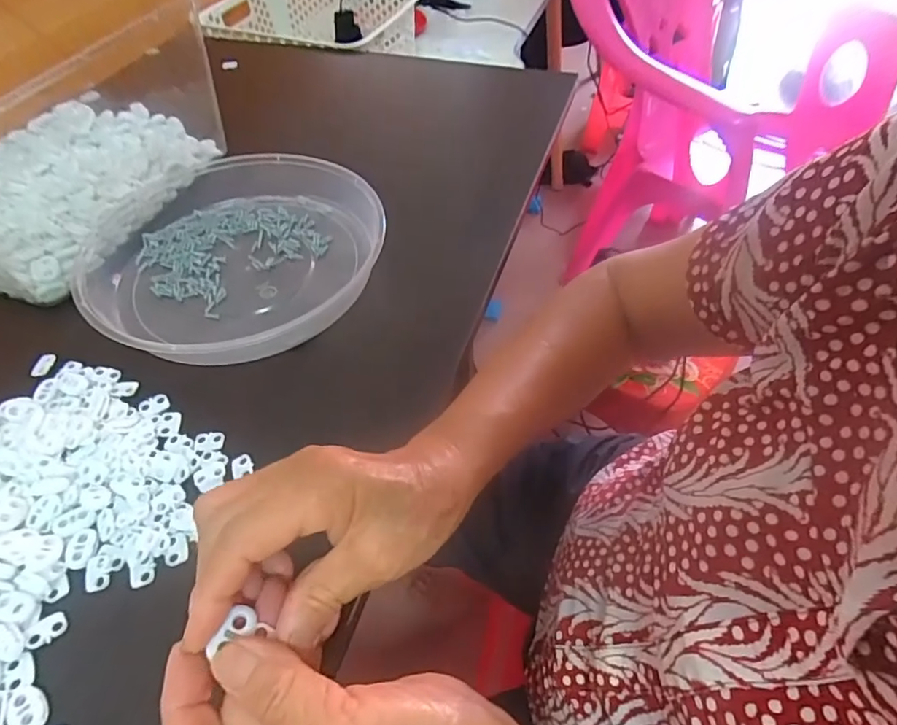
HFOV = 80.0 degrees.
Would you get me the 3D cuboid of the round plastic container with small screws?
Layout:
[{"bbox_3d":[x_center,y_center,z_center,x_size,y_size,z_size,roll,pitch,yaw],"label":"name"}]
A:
[{"bbox_3d":[-0.175,-0.099,0.446,0.228,0.041,0.242,-1,52,1],"label":"round plastic container with small screws"}]

